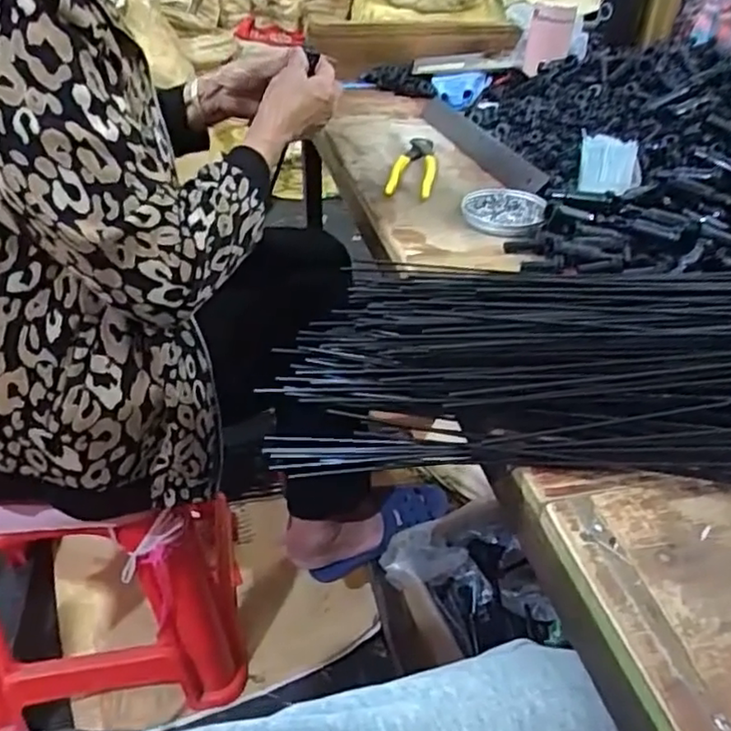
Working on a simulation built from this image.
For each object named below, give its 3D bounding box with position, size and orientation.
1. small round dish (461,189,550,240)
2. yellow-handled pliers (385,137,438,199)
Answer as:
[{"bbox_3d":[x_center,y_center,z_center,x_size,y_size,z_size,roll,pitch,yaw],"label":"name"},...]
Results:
[{"bbox_3d":[0.145,-0.165,0.688,0.084,0.013,0.089,11,40,13],"label":"small round dish"},{"bbox_3d":[0.060,-0.239,0.787,0.050,0.019,0.163,6,39,8],"label":"yellow-handled pliers"}]

